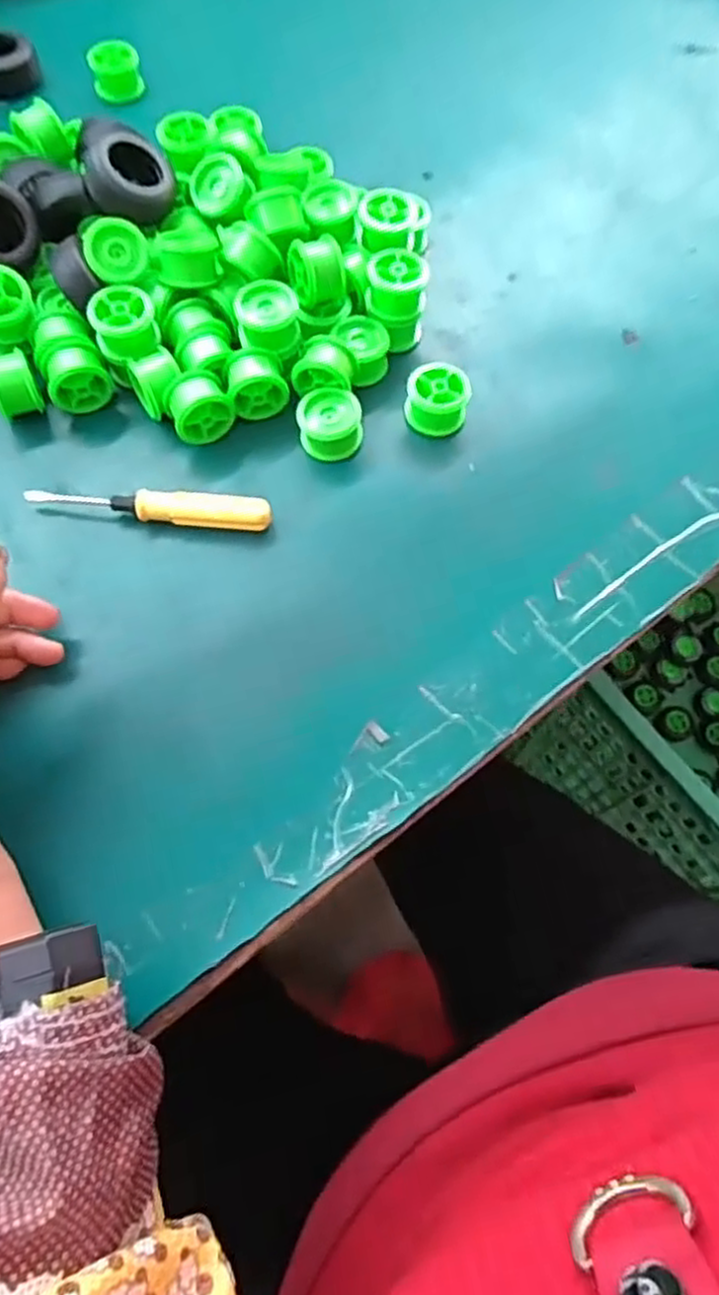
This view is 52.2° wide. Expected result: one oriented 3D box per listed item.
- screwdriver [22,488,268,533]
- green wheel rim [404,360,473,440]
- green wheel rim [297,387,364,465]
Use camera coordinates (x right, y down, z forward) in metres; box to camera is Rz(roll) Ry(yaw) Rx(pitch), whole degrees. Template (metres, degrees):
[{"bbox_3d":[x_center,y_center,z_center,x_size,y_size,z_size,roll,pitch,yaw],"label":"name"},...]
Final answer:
[{"bbox_3d":[-0.110,-0.074,0.387,0.127,0.017,0.018,7,68,2],"label":"screwdriver"},{"bbox_3d":[0.043,-0.138,0.411,0.034,0.024,0.034,1,68,-1],"label":"green wheel rim"},{"bbox_3d":[-0.016,-0.122,0.404,0.035,0.027,0.030,-1,68,-2],"label":"green wheel rim"}]

